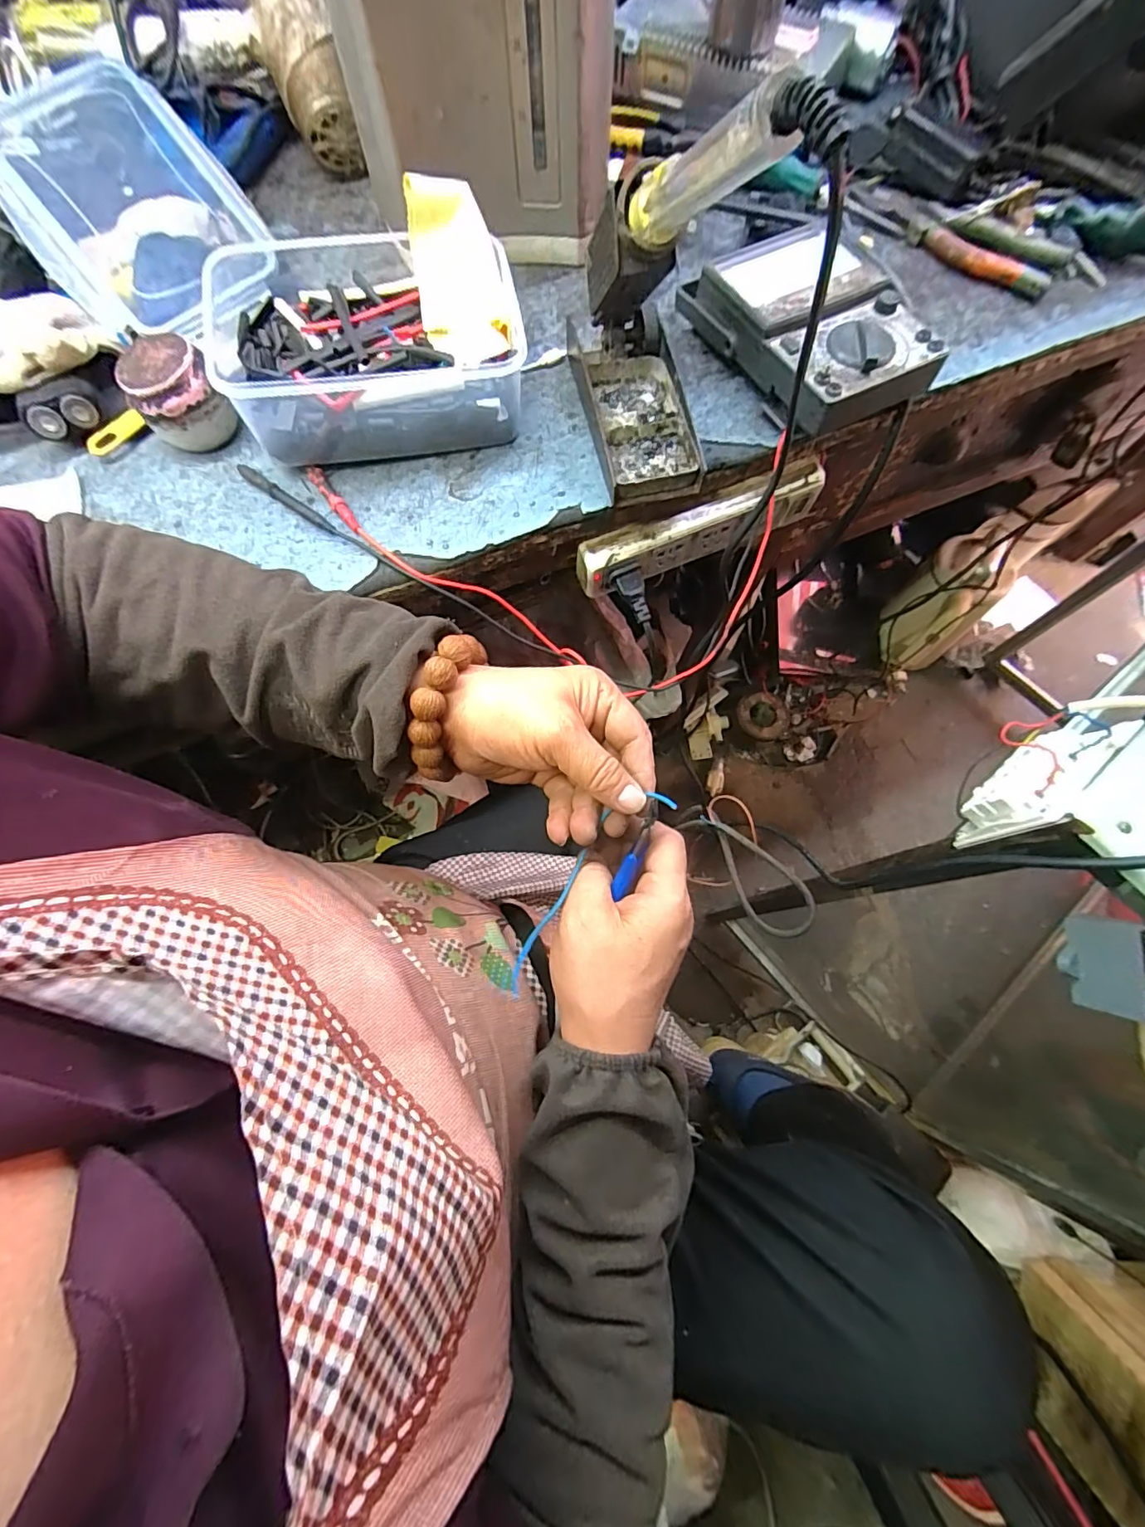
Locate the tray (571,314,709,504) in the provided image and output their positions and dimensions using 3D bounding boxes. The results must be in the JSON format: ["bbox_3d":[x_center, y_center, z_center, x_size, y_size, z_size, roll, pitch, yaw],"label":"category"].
[{"bbox_3d":[0.047,-0.275,0.404,0.071,0.028,0.163,-11,72,-3],"label":"tray"}]

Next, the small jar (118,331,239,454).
[{"bbox_3d":[-0.289,-0.267,0.388,0.055,0.057,0.059,0,72,1],"label":"small jar"}]

